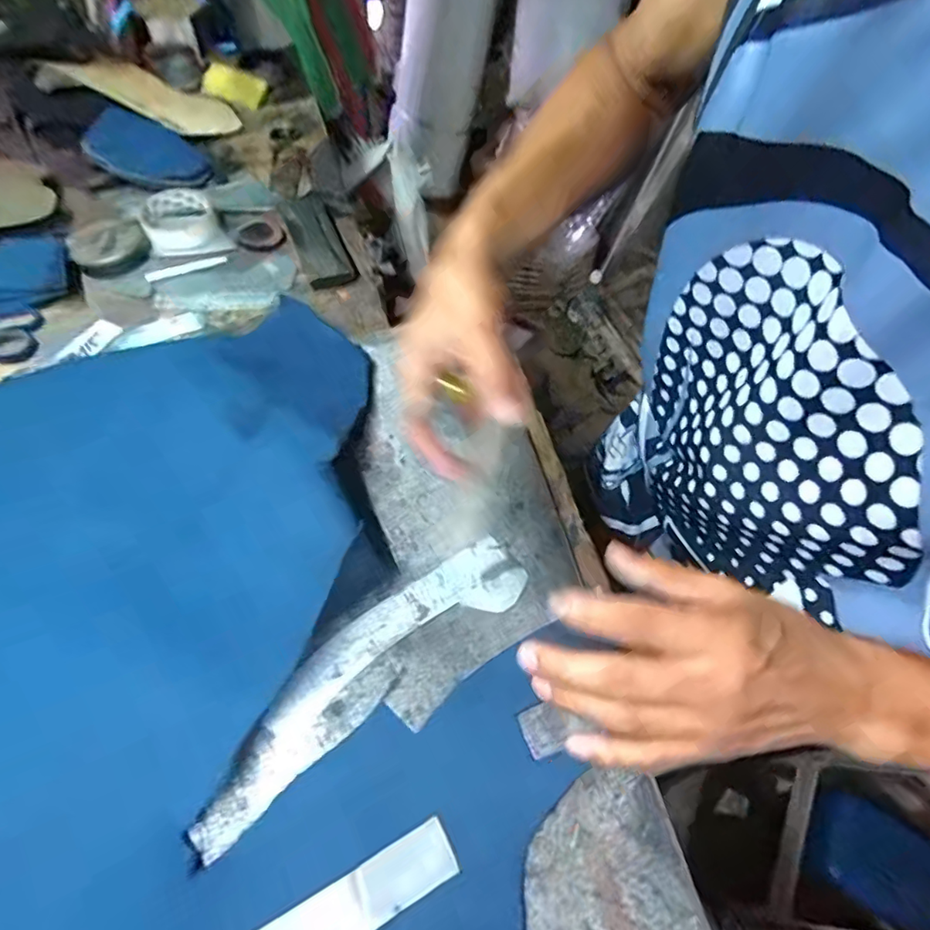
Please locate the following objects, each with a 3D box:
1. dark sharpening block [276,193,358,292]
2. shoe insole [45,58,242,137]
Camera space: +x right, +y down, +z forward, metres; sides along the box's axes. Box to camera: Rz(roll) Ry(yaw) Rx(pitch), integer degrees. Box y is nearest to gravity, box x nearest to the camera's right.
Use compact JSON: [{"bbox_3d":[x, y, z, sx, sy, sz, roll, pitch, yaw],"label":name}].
[{"bbox_3d":[-0.181,-0.276,0.650,0.056,0.016,0.195,-19,62,-16],"label":"dark sharpening block"},{"bbox_3d":[-0.451,-0.533,0.774,0.232,0.029,0.098,14,58,-15],"label":"shoe insole"}]

